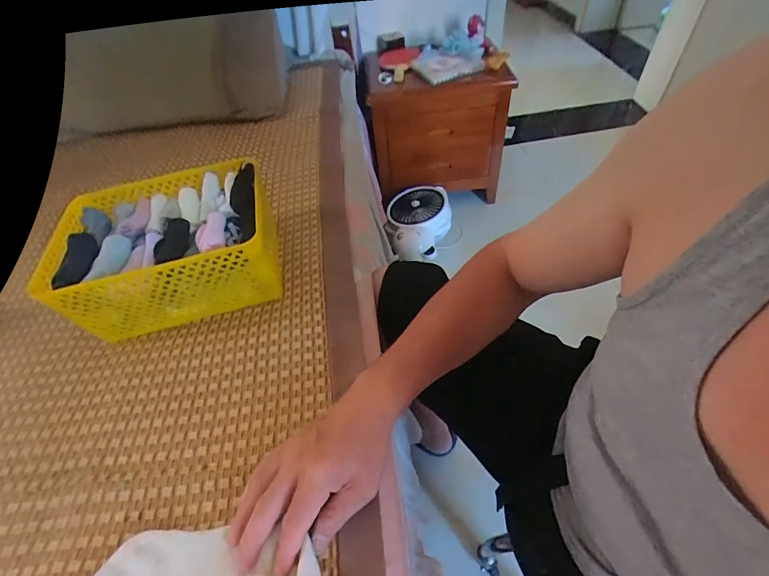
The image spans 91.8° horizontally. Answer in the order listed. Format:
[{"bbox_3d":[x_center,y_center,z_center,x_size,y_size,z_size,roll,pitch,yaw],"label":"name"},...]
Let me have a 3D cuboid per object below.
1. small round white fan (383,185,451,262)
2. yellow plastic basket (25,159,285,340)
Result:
[{"bbox_3d":[0.114,-0.219,1.272,0.214,0.162,0.234,-3,50,4],"label":"small round white fan"},{"bbox_3d":[-0.304,-0.060,0.544,0.272,0.118,0.211,-16,50,-8],"label":"yellow plastic basket"}]

